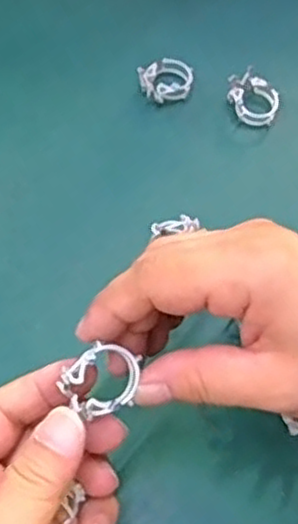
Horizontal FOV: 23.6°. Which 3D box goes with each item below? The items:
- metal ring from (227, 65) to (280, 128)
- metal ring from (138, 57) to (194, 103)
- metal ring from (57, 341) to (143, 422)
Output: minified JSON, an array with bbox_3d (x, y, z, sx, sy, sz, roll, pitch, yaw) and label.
[{"bbox_3d":[0.060,-0.094,0.413,0.025,0.015,0.031,-40,71,-18],"label":"metal ring"},{"bbox_3d":[0.011,-0.106,0.419,0.032,0.014,0.026,-34,69,-16],"label":"metal ring"},{"bbox_3d":[-0.017,0.043,0.262,0.028,0.011,0.022,-18,66,-10],"label":"metal ring"}]

